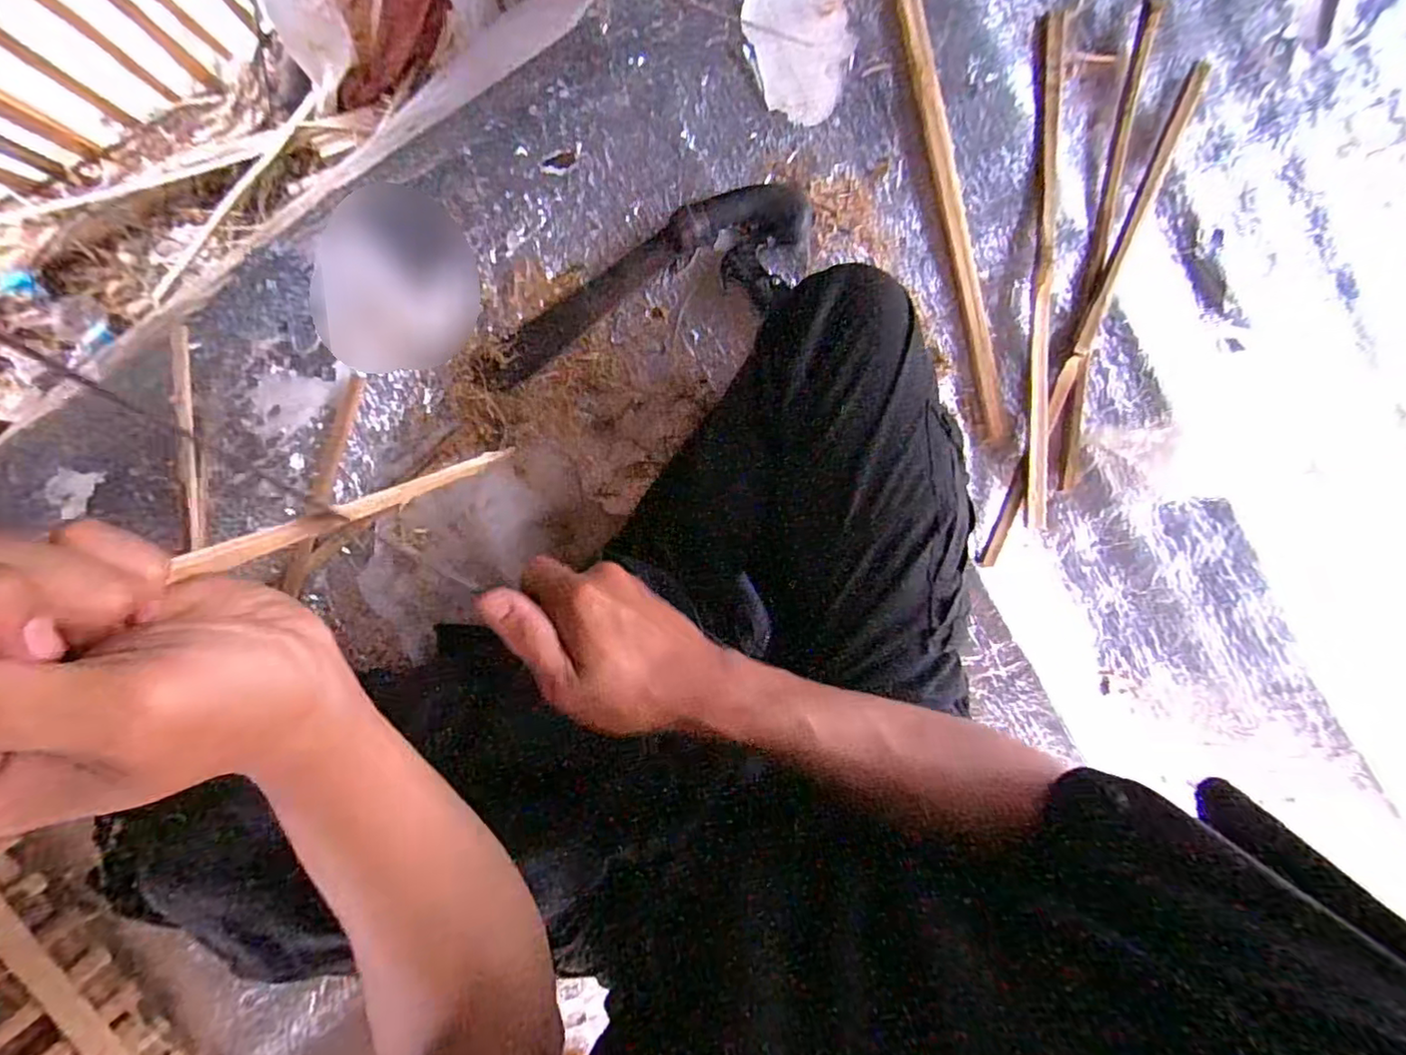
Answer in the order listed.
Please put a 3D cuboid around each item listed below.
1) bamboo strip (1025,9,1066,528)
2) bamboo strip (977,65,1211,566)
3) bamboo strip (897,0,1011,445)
[{"bbox_3d":[0.340,-0.257,0.595,0.028,0.018,0.504,2,91,1],"label":"bamboo strip"},{"bbox_3d":[0.390,-0.211,0.591,0.021,0.010,0.533,23,91,0],"label":"bamboo strip"},{"bbox_3d":[0.251,-0.311,0.591,0.025,0.016,0.453,-14,91,1],"label":"bamboo strip"}]

